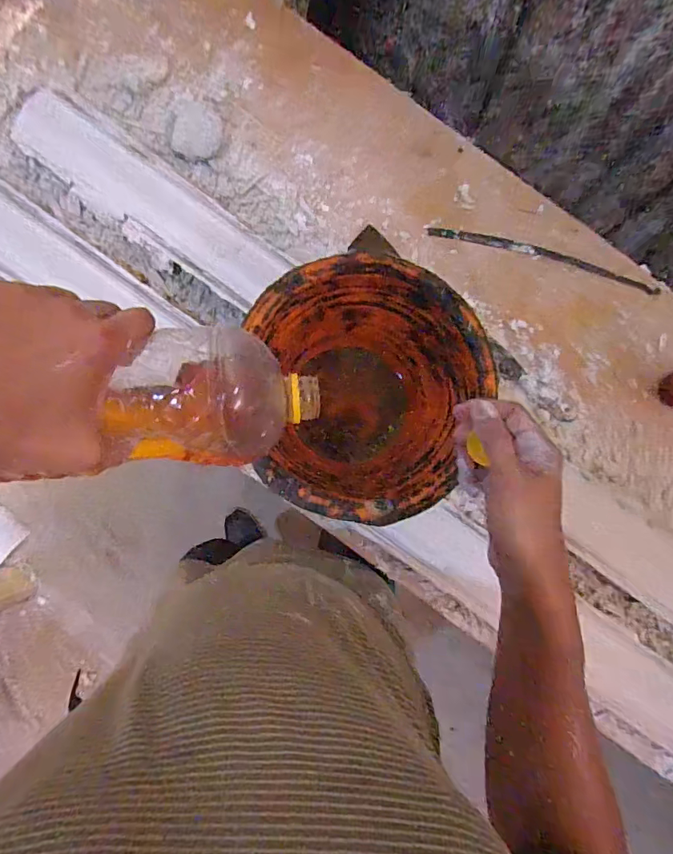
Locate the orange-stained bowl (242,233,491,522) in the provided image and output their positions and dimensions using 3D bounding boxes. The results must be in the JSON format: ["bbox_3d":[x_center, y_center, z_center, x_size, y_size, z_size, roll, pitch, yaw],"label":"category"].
[{"bbox_3d":[0.017,-0.025,0.518,0.235,0.167,0.233,0,85,-2],"label":"orange-stained bowl"}]

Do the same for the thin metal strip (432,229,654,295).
[{"bbox_3d":[0.316,-0.256,0.688,0.356,0.009,0.024,15,83,-3],"label":"thin metal strip"}]

